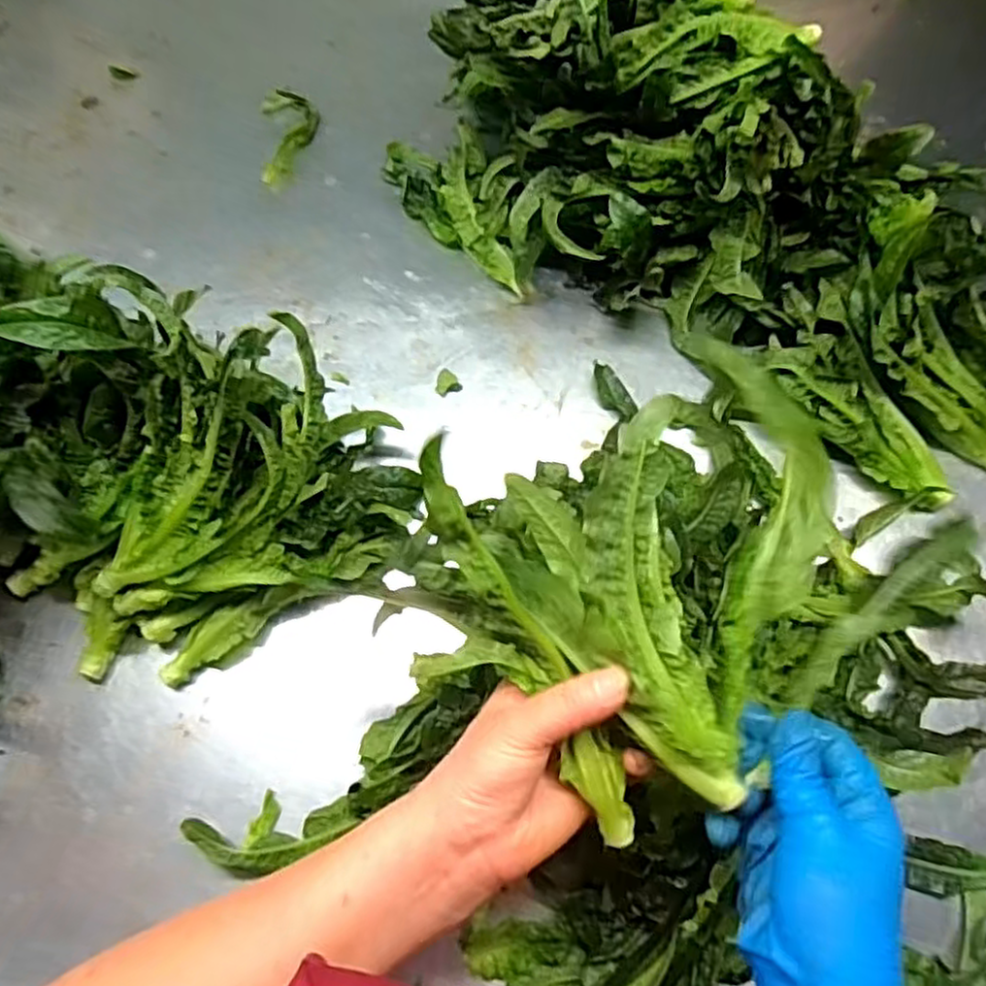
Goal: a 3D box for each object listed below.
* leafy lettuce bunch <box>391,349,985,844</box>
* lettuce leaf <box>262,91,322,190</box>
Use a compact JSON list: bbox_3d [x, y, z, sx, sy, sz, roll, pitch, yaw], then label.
[{"bbox_3d":[0.078,0.028,0.321,0.193,0.083,0.178,-43,74,-14],"label":"leafy lettuce bunch"},{"bbox_3d":[-0.180,-0.315,0.643,0.048,0.015,0.098,-4,69,-1],"label":"lettuce leaf"}]

